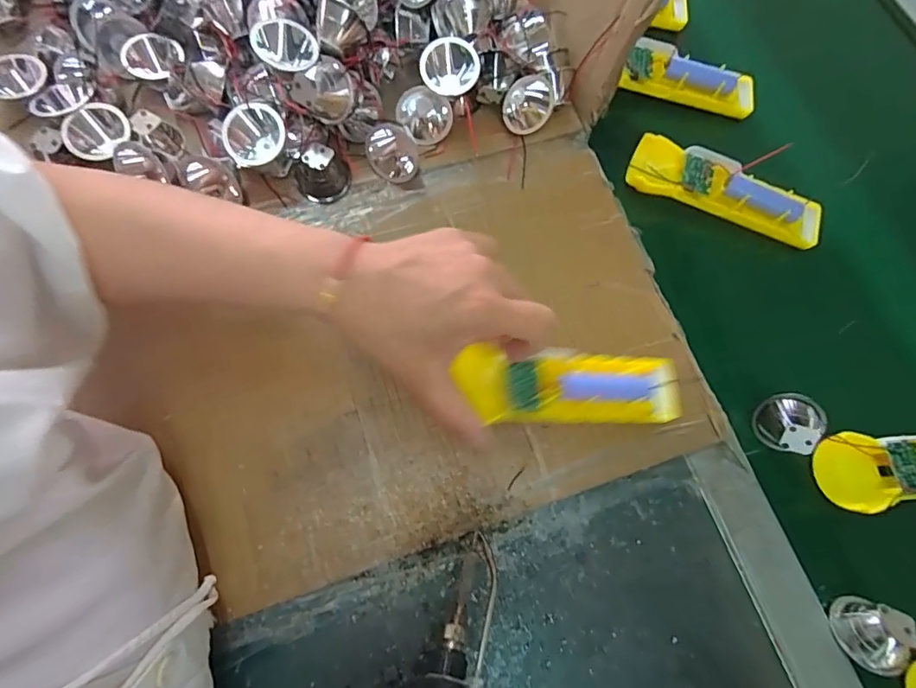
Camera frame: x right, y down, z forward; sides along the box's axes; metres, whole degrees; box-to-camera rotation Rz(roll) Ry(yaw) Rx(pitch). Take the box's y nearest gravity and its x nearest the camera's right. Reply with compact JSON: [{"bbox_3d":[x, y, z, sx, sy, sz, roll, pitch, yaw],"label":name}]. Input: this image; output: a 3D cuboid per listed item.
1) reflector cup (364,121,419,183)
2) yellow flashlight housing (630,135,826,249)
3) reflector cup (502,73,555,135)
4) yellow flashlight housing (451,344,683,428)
[{"bbox_3d":[-0.052,-0.154,0.383,0.037,0.036,0.037,1,75,-2],"label":"reflector cup"},{"bbox_3d":[0.222,-0.129,0.399,0.159,0.023,0.049,22,75,4],"label":"yellow flashlight housing"},{"bbox_3d":[0.059,-0.201,0.400,0.038,0.047,0.026,17,63,4],"label":"reflector cup"},{"bbox_3d":[0.076,0.029,0.315,0.149,0.018,0.044,3,74,-10],"label":"yellow flashlight housing"}]

